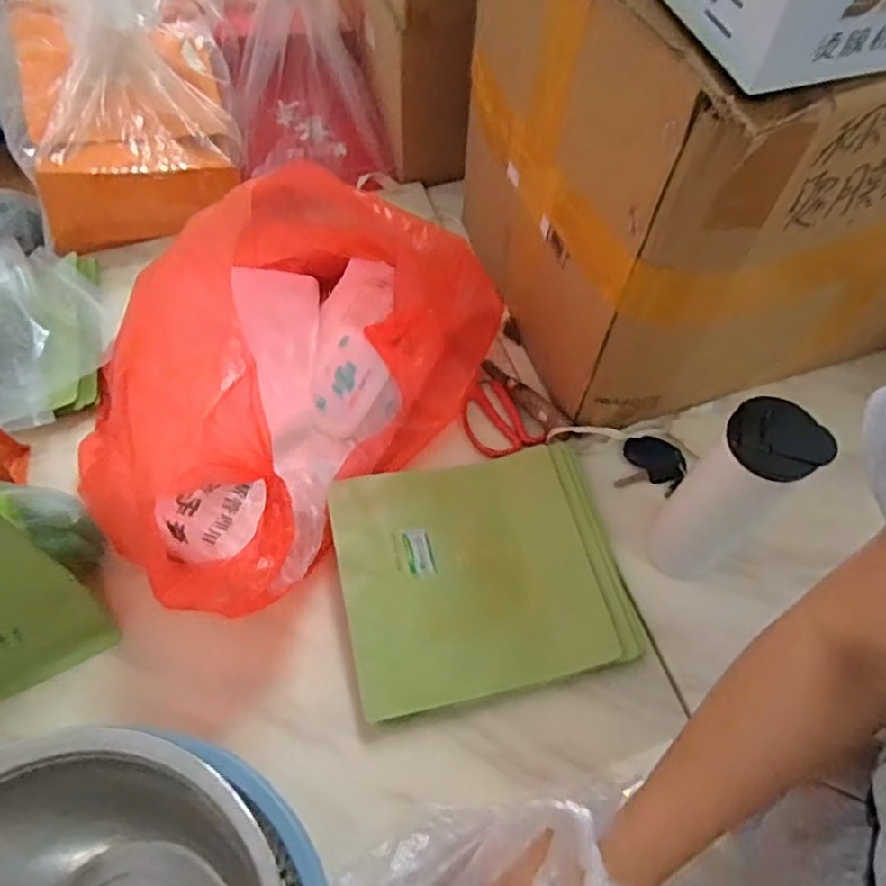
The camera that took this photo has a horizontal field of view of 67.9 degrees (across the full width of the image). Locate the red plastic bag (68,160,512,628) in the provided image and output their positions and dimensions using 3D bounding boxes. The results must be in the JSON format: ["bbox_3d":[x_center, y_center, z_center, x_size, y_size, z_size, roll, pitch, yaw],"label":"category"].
[{"bbox_3d":[-0.164,-0.068,0.620,0.276,0.240,0.415,31,64,15],"label":"red plastic bag"}]

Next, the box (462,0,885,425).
[{"bbox_3d":[0.270,-0.278,0.654,0.387,0.400,0.369,-15,62,-10],"label":"box"}]

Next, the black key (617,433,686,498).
[{"bbox_3d":[0.225,0.023,0.706,0.067,0.011,0.063,14,61,6],"label":"black key"}]

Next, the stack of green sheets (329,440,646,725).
[{"bbox_3d":[0.040,0.117,0.631,0.268,0.042,0.231,-11,62,-8],"label":"stack of green sheets"}]

